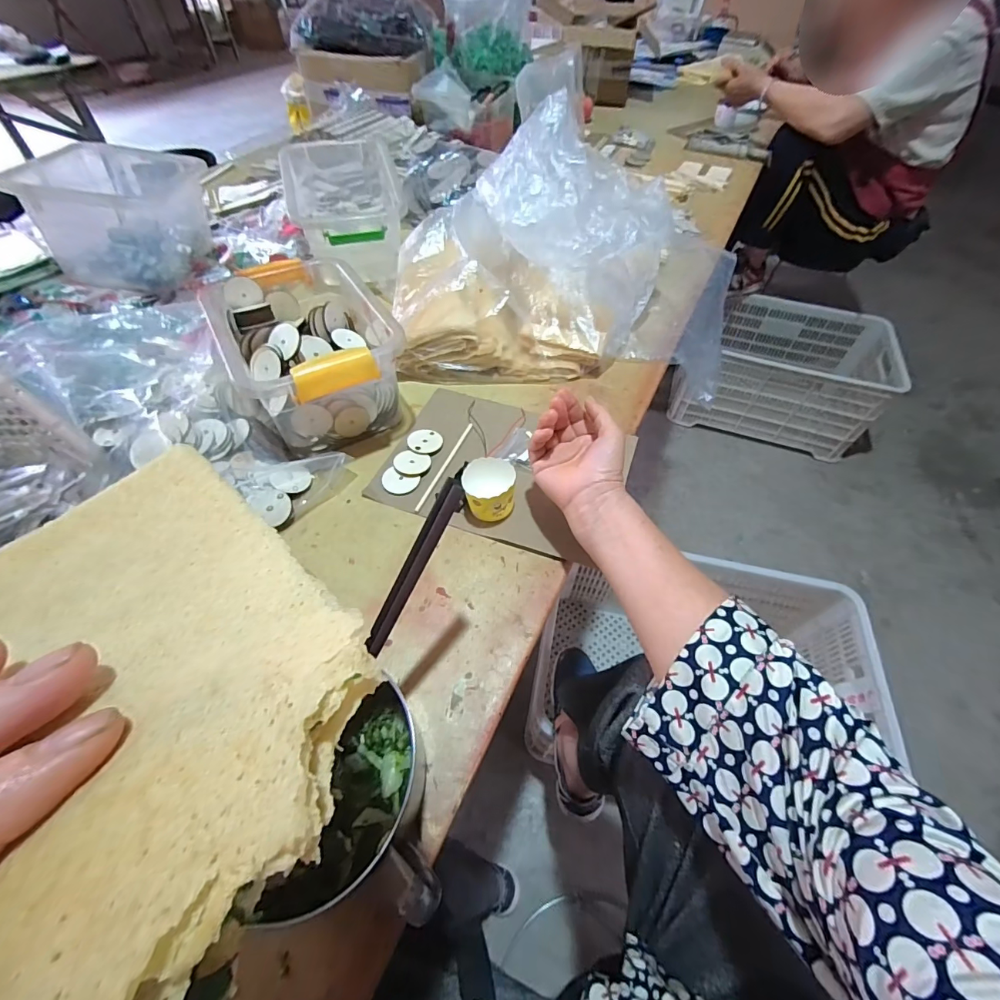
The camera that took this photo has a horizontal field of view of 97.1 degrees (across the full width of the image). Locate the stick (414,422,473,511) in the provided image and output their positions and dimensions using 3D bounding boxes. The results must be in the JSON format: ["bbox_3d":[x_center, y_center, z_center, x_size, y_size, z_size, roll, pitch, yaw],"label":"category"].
[{"bbox_3d":[-0.066,-0.043,0.542,0.008,0.005,0.147,20,56,12],"label":"stick"}]

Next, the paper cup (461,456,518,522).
[{"bbox_3d":[-0.012,-0.012,0.487,0.055,0.050,0.056,1,54,-1],"label":"paper cup"}]

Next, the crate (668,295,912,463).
[{"bbox_3d":[0.981,-0.444,1.564,0.589,0.340,0.356,22,56,14],"label":"crate"}]

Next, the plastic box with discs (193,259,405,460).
[{"bbox_3d":[-0.240,-0.181,0.559,0.197,0.129,0.255,-23,58,-18],"label":"plastic box with discs"}]

